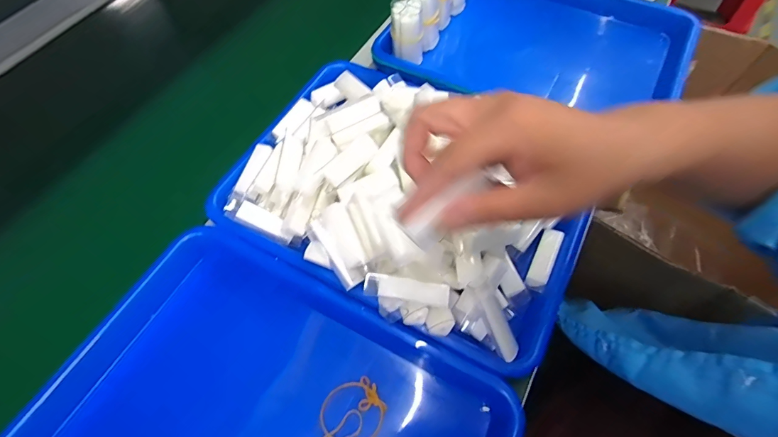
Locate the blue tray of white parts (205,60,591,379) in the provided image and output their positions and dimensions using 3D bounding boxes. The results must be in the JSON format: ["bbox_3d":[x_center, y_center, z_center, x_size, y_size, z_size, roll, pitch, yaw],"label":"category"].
[{"bbox_3d":[0.014,-0.022,0.362,0.323,0.067,0.211,28,65,15],"label":"blue tray of white parts"}]

